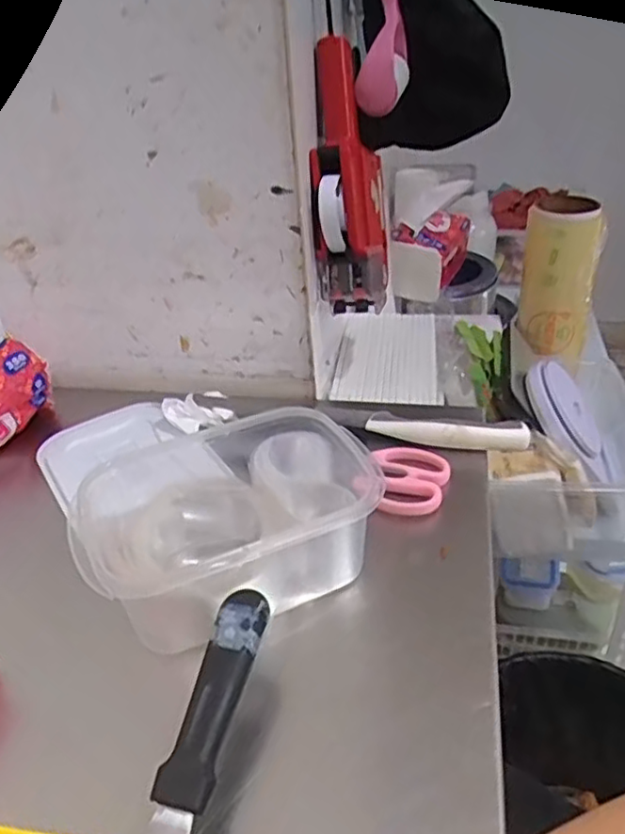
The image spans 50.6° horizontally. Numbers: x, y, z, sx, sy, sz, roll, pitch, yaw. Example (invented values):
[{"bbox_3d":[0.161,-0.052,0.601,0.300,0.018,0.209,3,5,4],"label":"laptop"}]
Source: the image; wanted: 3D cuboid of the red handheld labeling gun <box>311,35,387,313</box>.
[{"bbox_3d":[0.037,-0.217,0.622,0.068,0.216,0.122,0,35,5],"label":"red handheld labeling gun"}]

